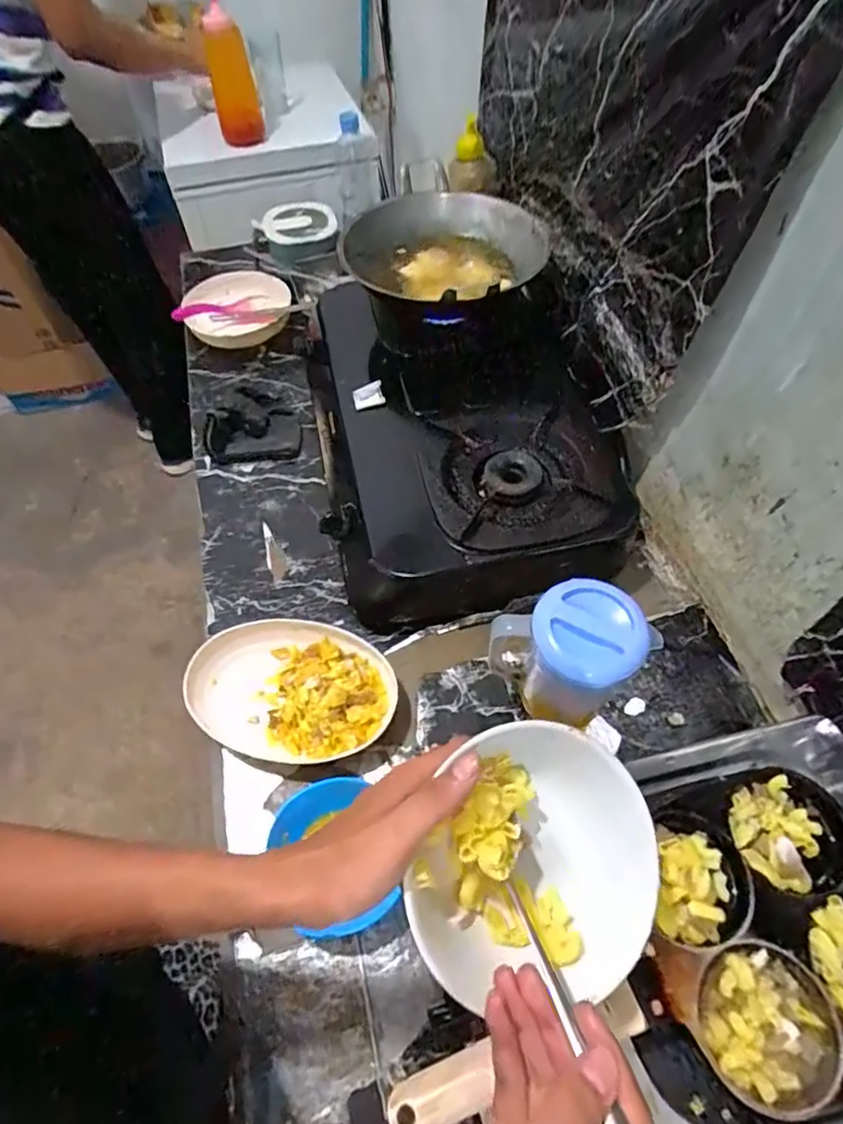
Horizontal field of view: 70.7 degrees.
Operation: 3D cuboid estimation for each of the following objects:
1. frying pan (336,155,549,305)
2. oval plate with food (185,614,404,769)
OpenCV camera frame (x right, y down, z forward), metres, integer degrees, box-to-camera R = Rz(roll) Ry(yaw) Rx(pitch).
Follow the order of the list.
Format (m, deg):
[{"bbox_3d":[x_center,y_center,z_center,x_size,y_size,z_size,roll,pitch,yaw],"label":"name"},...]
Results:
[{"bbox_3d":[0.029,-0.471,0.899,0.269,0.098,0.306,-38,63,-21],"label":"frying pan"},{"bbox_3d":[-0.147,0.147,0.681,0.229,0.048,0.161,1,57,2],"label":"oval plate with food"}]

